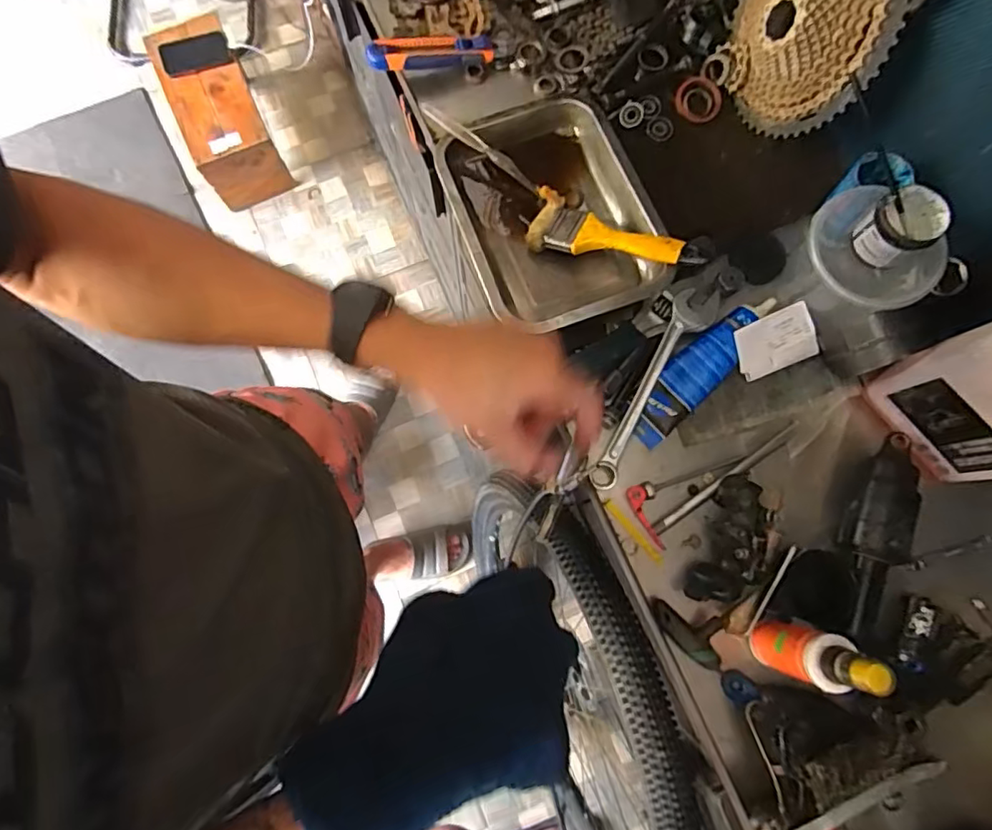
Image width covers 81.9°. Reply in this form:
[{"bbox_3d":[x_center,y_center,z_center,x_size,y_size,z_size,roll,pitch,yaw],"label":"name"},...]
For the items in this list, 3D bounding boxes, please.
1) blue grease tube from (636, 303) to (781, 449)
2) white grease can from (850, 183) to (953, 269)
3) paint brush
[{"bbox_3d":[0.210,-0.049,0.585,0.190,0.029,0.051,-44,82,-8],"label":"blue grease tube"},{"bbox_3d":[0.349,-0.161,0.494,0.056,0.048,0.052,0,79,-1],"label":"white grease can"},{"bbox_3d":[0.111,-0.182,0.578,0.157,0.018,0.059,20,78,24],"label":"paint brush"}]

